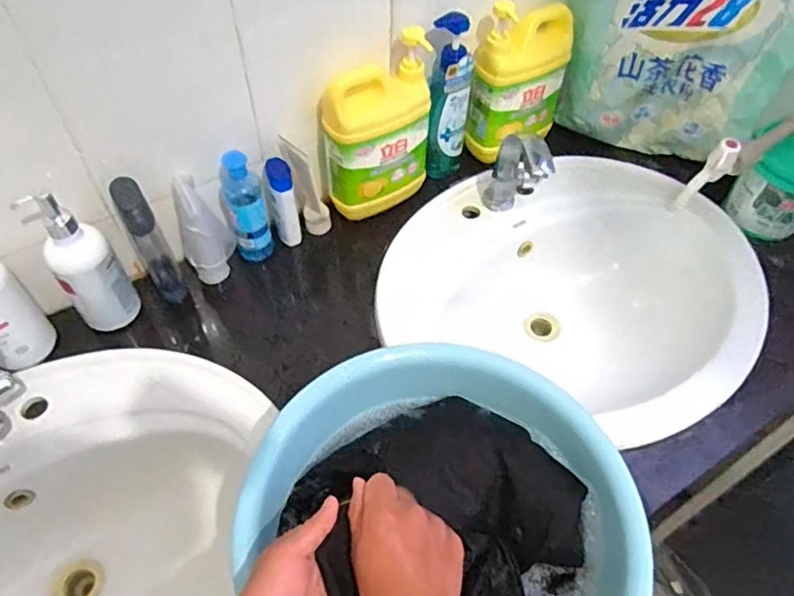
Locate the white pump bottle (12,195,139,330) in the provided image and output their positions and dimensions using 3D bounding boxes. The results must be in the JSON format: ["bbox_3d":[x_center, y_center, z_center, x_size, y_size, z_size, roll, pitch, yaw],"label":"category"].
[{"bbox_3d":[-0.368,-0.045,0.671,0.067,0.187,0.073,-36,61,-25],"label":"white pump bottle"}]

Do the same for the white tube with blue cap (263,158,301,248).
[{"bbox_3d":[-0.153,-0.126,0.782,0.034,0.123,0.036,-10,54,-9],"label":"white tube with blue cap"}]

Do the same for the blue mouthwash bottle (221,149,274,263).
[{"bbox_3d":[-0.197,-0.115,0.755,0.050,0.160,0.044,-12,54,-11],"label":"blue mouthwash bottle"}]

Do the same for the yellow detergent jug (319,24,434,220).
[{"bbox_3d":[-0.027,-0.222,0.776,0.141,0.220,0.064,-31,60,-23],"label":"yellow detergent jug"}]

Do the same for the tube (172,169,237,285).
[{"bbox_3d":[-0.246,-0.086,0.740,0.062,0.135,0.078,-24,57,-18],"label":"tube"}]

